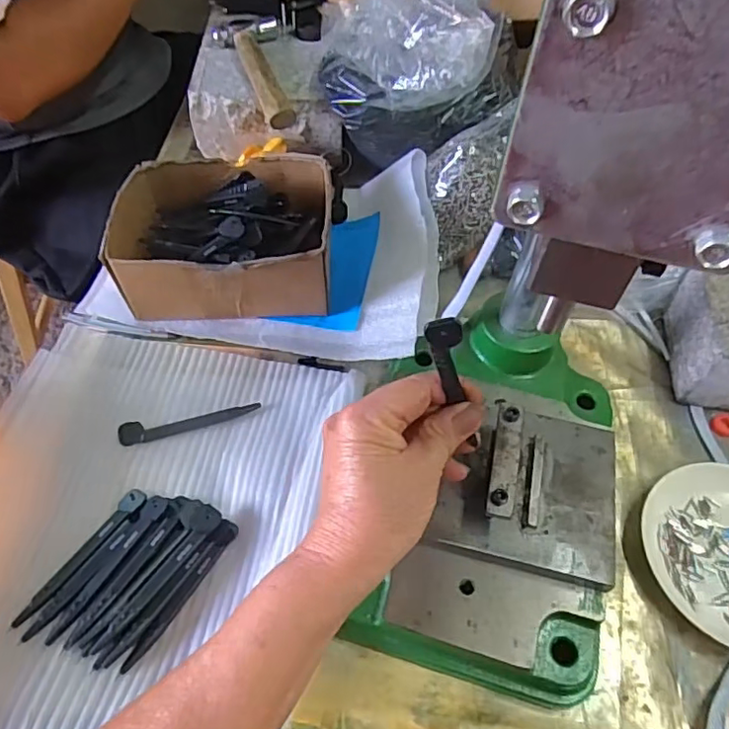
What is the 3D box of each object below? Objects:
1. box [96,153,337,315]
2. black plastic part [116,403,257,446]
[{"bbox_3d":[-0.110,-0.106,0.484,0.167,0.075,0.141,1,55,-1],"label":"box"},{"bbox_3d":[-0.125,0.042,0.422,0.097,0.009,0.015,-12,56,-10],"label":"black plastic part"}]

